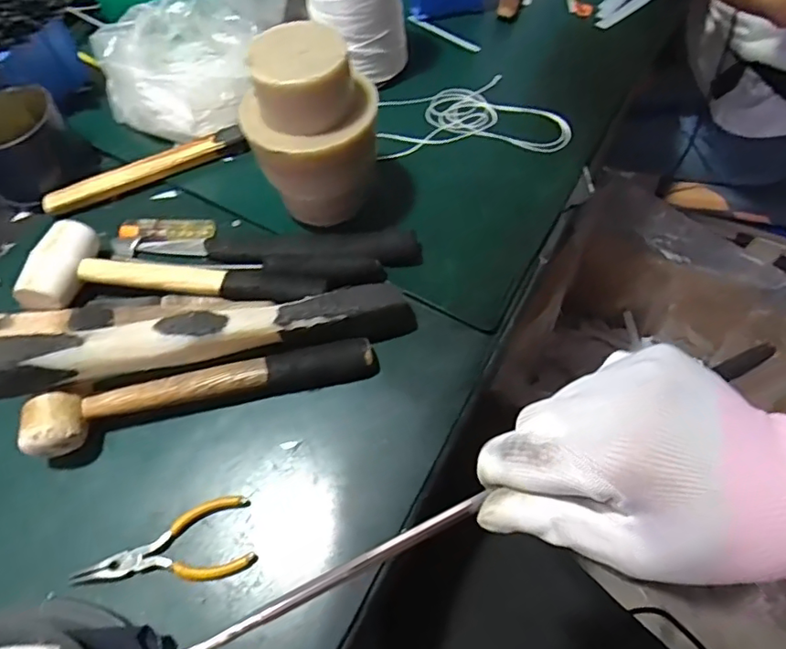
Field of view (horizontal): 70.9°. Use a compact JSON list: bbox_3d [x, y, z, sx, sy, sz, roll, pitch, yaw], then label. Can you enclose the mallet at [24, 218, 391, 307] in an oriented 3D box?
[{"bbox_3d":[-0.159,-0.045,0.476,0.294,0.034,0.077,2,60,4],"label":"mallet"}]

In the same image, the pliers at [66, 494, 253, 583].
[{"bbox_3d":[-0.157,0.158,0.379,0.119,0.008,0.051,-15,61,-6],"label":"pliers"}]

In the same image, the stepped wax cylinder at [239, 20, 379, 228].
[{"bbox_3d":[-0.068,-0.161,0.468,0.108,0.149,0.102,-16,60,-4],"label":"stepped wax cylinder"}]

